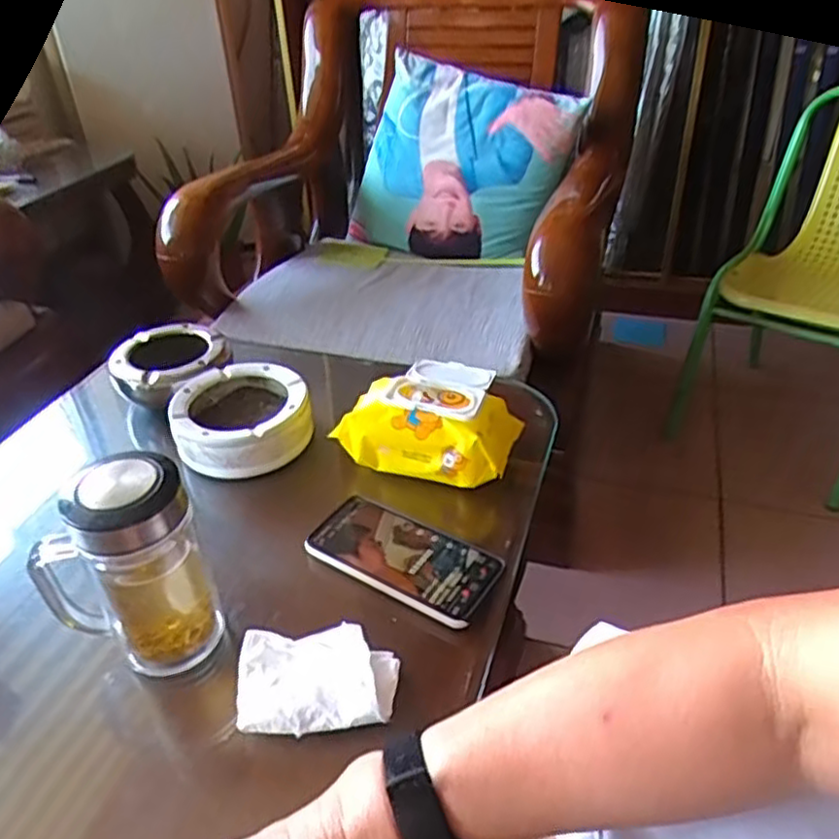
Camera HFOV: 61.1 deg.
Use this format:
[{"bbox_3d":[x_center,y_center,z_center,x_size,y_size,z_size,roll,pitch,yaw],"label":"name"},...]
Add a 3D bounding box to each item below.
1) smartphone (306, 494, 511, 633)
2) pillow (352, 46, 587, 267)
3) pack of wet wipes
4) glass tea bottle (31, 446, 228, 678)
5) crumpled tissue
[{"bbox_3d":[-0.015,0.116,0.611,0.166,0.007,0.078,20,45,29],"label":"smartphone"},{"bbox_3d":[0.081,-0.492,1.385,0.406,0.362,0.089,20,14,14],"label":"pillow"},{"bbox_3d":[0.018,-0.009,0.721,0.161,0.064,0.134,8,37,15],"label":"pack of wet wipes"},{"bbox_3d":[-0.207,0.106,0.513,0.097,0.181,0.082,-16,38,-18],"label":"glass tea bottle"},{"bbox_3d":[-0.072,0.184,0.505,0.109,0.036,0.070,-4,36,-2],"label":"crumpled tissue"}]

